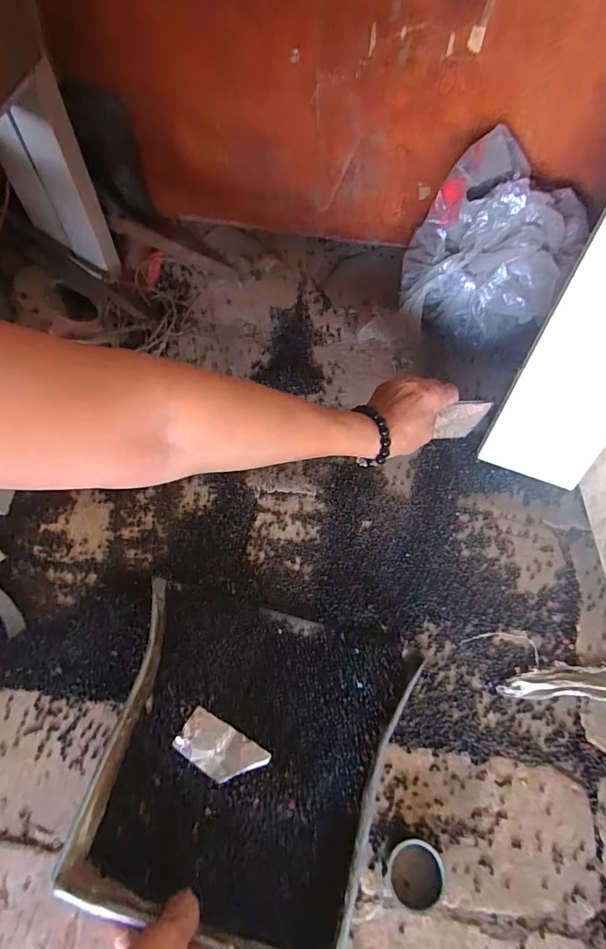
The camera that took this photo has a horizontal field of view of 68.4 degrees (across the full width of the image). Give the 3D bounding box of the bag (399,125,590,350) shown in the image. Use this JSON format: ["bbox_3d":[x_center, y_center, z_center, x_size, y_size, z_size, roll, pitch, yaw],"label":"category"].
[{"bbox_3d":[0.228,-0.272,0.547,0.186,0.185,0.146,29,67,10],"label":"bag"}]

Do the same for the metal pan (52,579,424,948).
[{"bbox_3d":[-0.045,0.232,0.374,0.236,0.056,0.230,14,66,5],"label":"metal pan"}]

